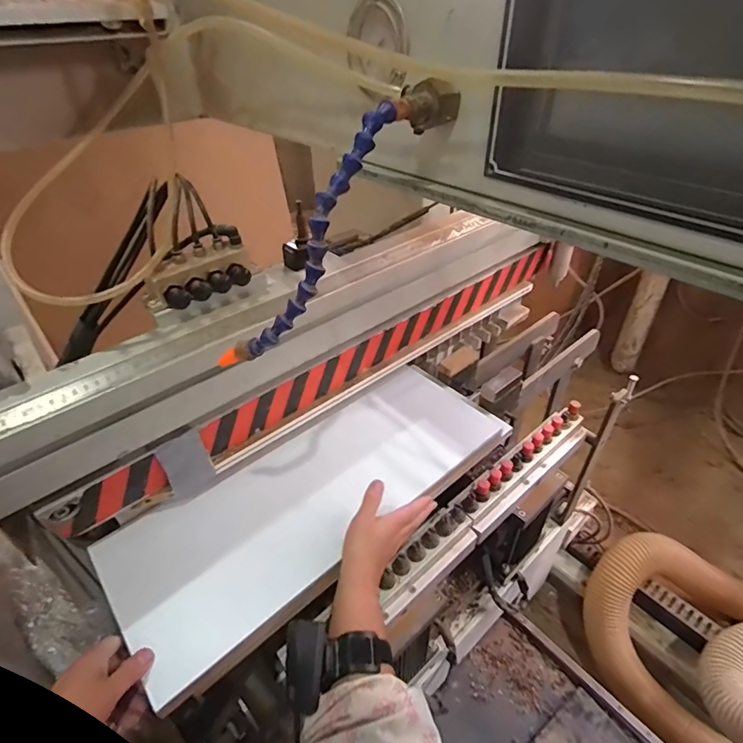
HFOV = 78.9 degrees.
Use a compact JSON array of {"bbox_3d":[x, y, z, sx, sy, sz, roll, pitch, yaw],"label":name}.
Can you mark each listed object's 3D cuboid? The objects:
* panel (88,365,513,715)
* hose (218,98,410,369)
[{"bbox_3d":[-0.058,0.157,0.609,0.530,0.030,0.200,-29,47,-29],"label":"panel"},{"bbox_3d":[-0.048,-0.096,0.349,0.034,0.244,0.047,17,20,-47],"label":"hose"}]

